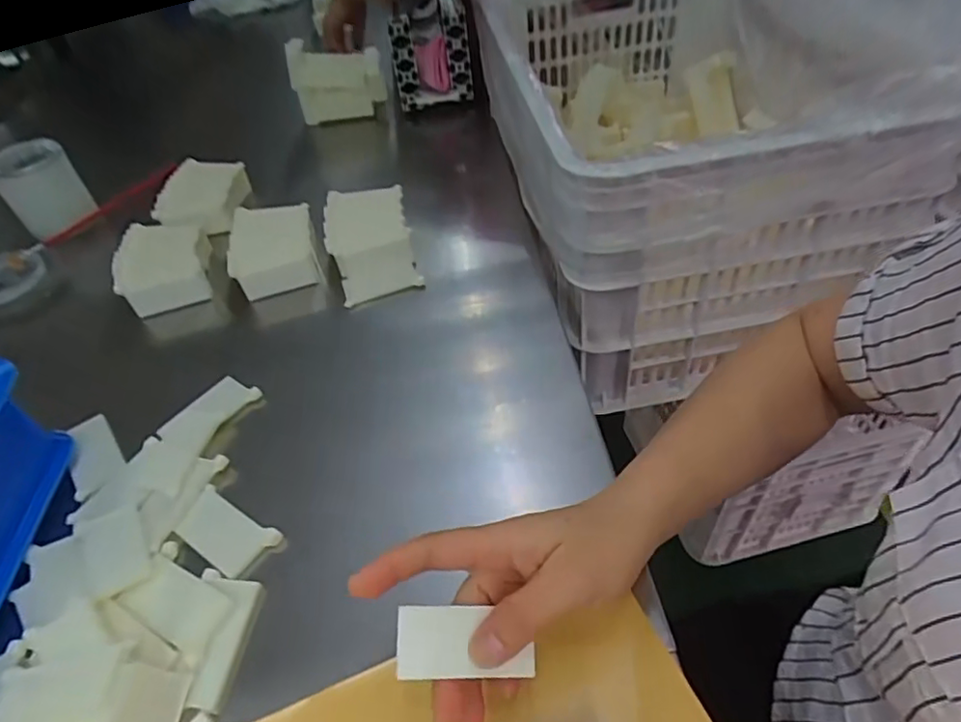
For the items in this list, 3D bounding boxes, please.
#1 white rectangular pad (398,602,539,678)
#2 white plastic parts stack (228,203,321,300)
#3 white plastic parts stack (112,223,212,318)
[{"bbox_3d":[-0.008,0.136,0.283,0.064,0.004,0.032,3,63,-7],"label":"white rectangular pad"},{"bbox_3d":[-0.208,-0.115,0.597,0.080,0.041,0.116,-14,47,-7],"label":"white plastic parts stack"},{"bbox_3d":[-0.324,-0.102,0.600,0.084,0.045,0.112,-17,47,-9],"label":"white plastic parts stack"}]

